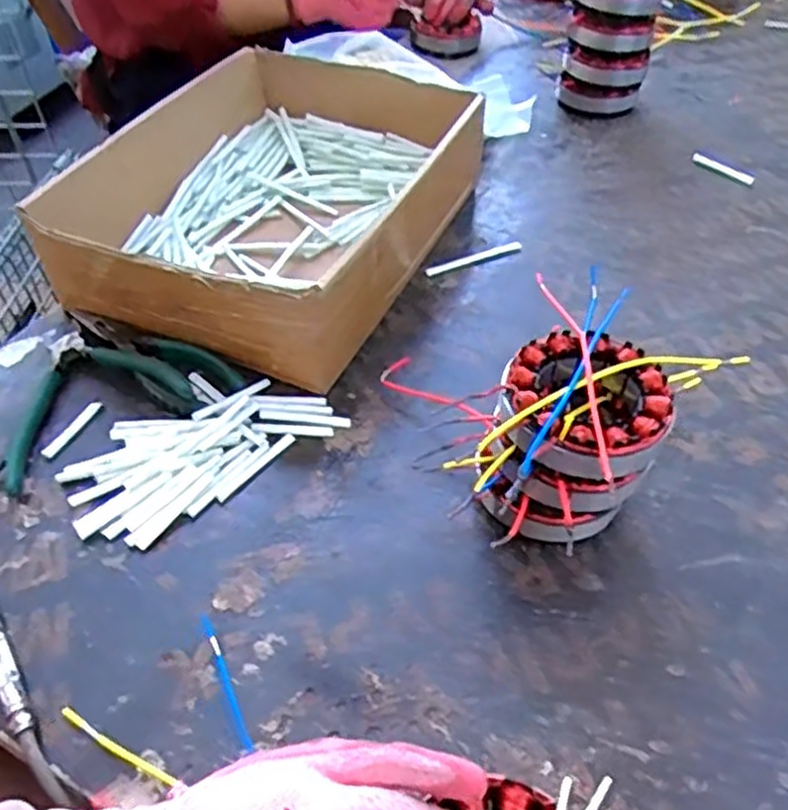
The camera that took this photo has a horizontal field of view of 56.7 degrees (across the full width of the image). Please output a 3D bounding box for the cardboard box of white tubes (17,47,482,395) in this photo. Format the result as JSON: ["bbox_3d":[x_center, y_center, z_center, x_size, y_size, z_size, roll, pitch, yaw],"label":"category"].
[{"bbox_3d":[-0.101,-0.178,0.612,0.279,0.096,0.340,16,50,18],"label":"cardboard box of white tubes"}]

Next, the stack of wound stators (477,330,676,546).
[{"bbox_3d":[0.097,0.028,0.407,0.103,0.105,0.100,5,48,8],"label":"stack of wound stators"}]

